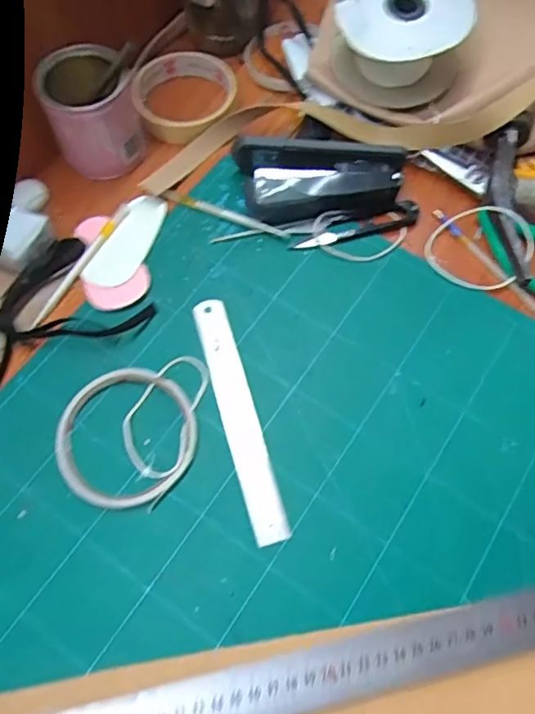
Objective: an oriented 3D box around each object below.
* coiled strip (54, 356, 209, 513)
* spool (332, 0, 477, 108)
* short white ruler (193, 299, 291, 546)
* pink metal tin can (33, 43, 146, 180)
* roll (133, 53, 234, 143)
[{"bbox_3d":[-0.088,0.044,0.357,0.089,0.008,0.102,5,66,2],"label":"coiled strip"},{"bbox_3d":[0.104,-0.251,0.435,0.096,0.059,0.098,0,65,0],"label":"spool"},{"bbox_3d":[-0.020,0.035,0.362,0.024,0.004,0.166,-15,66,-7],"label":"short white ruler"},{"bbox_3d":[-0.133,-0.188,0.426,0.065,0.070,0.069,0,65,0],"label":"pink metal tin can"},{"bbox_3d":[-0.069,-0.222,0.468,0.082,0.024,0.089,-5,66,-2],"label":"roll"}]

